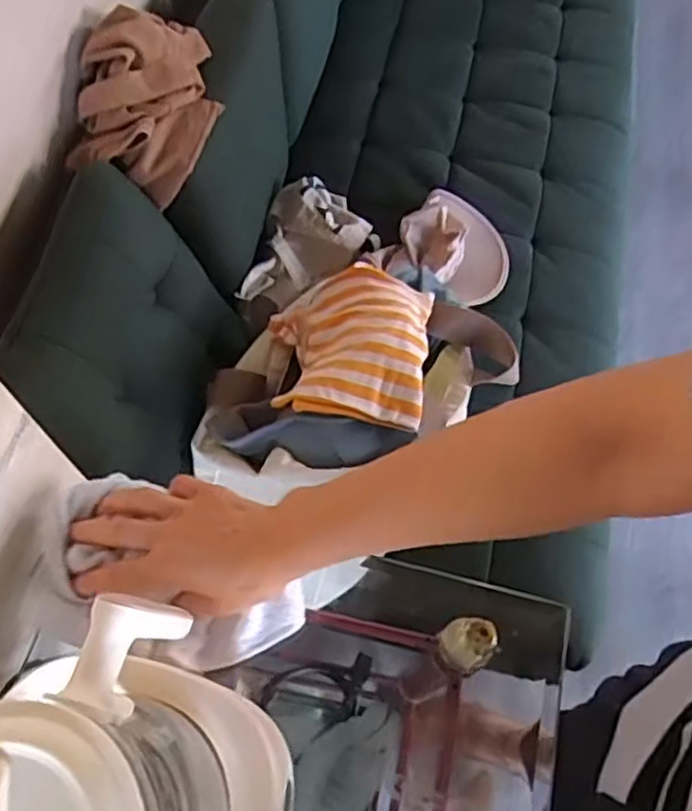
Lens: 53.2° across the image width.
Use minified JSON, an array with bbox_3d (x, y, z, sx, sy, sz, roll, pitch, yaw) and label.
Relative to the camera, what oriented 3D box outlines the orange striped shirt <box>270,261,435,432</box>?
[{"bbox_3d":[0.001,-0.073,0.844,0.192,0.088,0.221,8,63,3],"label":"orange striped shirt"}]

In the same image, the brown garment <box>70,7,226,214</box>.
[{"bbox_3d":[-0.236,-0.375,0.836,0.142,0.114,0.225,15,64,6],"label":"brown garment"}]

